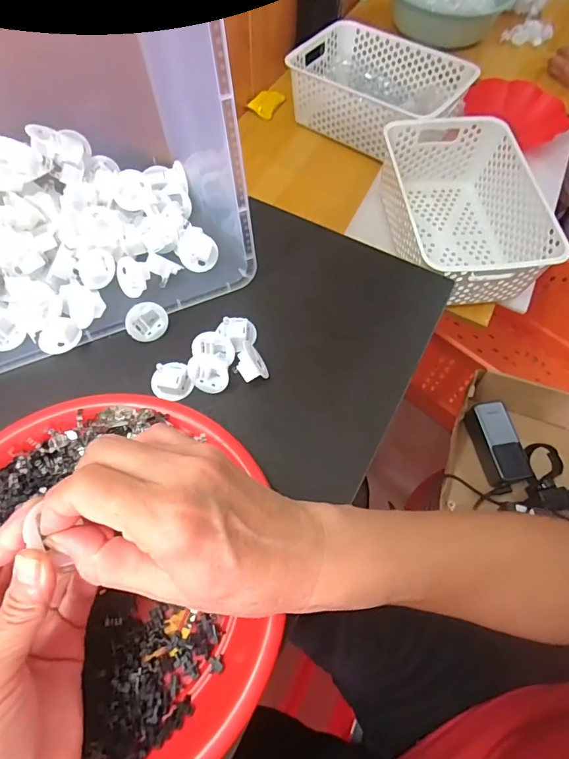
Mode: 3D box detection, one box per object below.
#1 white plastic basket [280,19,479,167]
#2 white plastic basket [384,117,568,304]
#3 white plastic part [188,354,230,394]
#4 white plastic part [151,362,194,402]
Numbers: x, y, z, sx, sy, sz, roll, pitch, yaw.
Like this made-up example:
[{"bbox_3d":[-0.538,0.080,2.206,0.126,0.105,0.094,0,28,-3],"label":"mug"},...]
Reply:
[{"bbox_3d":[0.177,-0.556,0.851,0.316,0.107,0.220,32,67,13],"label":"white plastic basket"},{"bbox_3d":[0.280,-0.270,0.704,0.205,0.112,0.313,-5,64,-4],"label":"white plastic basket"},{"bbox_3d":[-0.059,-0.004,0.337,0.033,0.011,0.029,12,95,7],"label":"white plastic part"},{"bbox_3d":[-0.088,0.001,0.338,0.030,0.013,0.030,1,64,-1],"label":"white plastic part"}]

